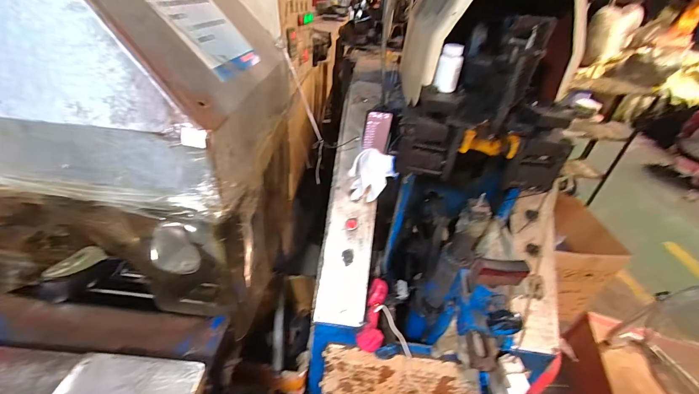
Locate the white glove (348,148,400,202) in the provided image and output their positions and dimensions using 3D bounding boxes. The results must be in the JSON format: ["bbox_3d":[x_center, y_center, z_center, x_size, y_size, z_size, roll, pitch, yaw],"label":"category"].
[{"bbox_3d":[0.045,-0.052,0.755,0.122,0.122,0.046,26,39,25],"label":"white glove"}]

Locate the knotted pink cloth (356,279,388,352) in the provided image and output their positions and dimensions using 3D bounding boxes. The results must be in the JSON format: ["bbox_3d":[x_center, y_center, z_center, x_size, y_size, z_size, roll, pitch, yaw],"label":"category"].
[{"bbox_3d":[0.066,0.309,0.836,0.061,0.058,0.187,11,35,6],"label":"knotted pink cloth"}]

